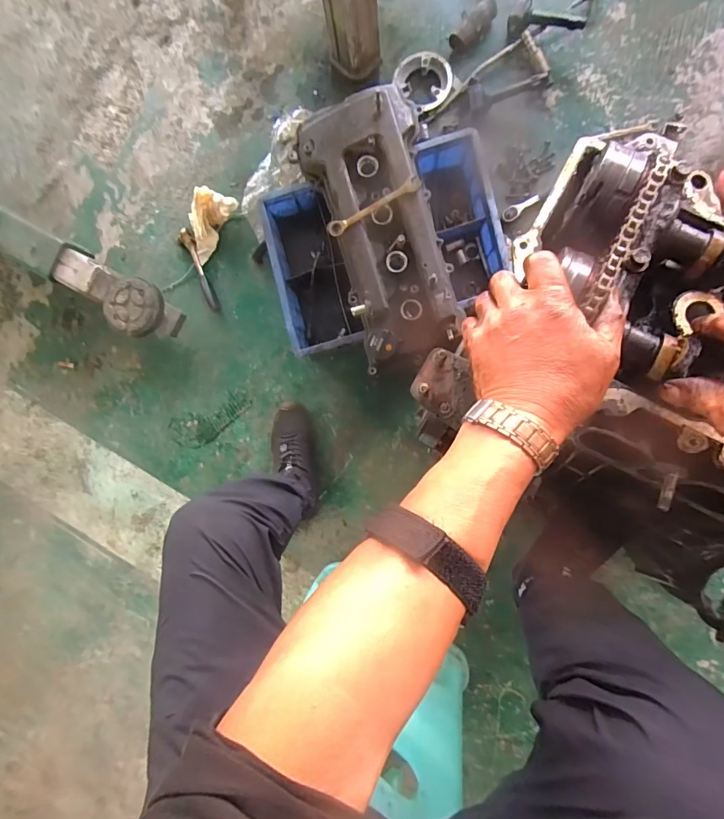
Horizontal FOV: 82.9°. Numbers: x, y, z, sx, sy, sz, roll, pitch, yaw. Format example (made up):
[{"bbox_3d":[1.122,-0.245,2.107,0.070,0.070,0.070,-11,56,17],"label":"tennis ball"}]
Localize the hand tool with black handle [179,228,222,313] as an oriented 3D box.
[{"bbox_3d":[-0.358,-0.308,0.912,0.027,0.026,0.191,-24,88,9],"label":"hand tool with black handle"}]

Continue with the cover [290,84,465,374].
[{"bbox_3d":[0.037,-0.322,0.718,0.212,0.080,0.446,-18,88,9],"label":"cover"}]

